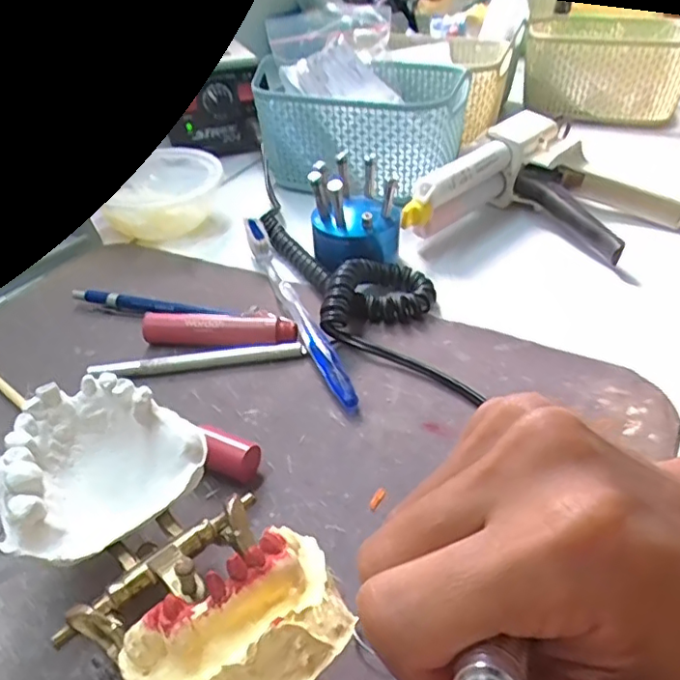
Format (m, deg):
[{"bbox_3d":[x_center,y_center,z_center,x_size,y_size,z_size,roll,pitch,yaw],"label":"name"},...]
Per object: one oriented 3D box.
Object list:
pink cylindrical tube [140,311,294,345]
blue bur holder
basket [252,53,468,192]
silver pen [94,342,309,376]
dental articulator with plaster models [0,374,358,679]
[{"bbox_3d":[-0.068,-0.005,0.342,0.088,0.016,0.016,2,39,6],"label":"pink cylindrical tube"},{"bbox_3d":[0.010,-0.087,0.398,0.057,0.064,0.056,-2,38,0],"label":"blue bur holder"},{"bbox_3d":[0.027,-0.184,0.511,0.154,0.079,0.123,15,41,21],"label":"basket"},{"bbox_3d":[-0.076,0.012,0.326,0.113,0.009,0.007,-7,39,-6],"label":"silver pen"},{"bbox_3d":[-0.056,0.060,0.186,0.069,0.054,0.144,-31,33,-31],"label":"dental articulator with plaster models"}]

